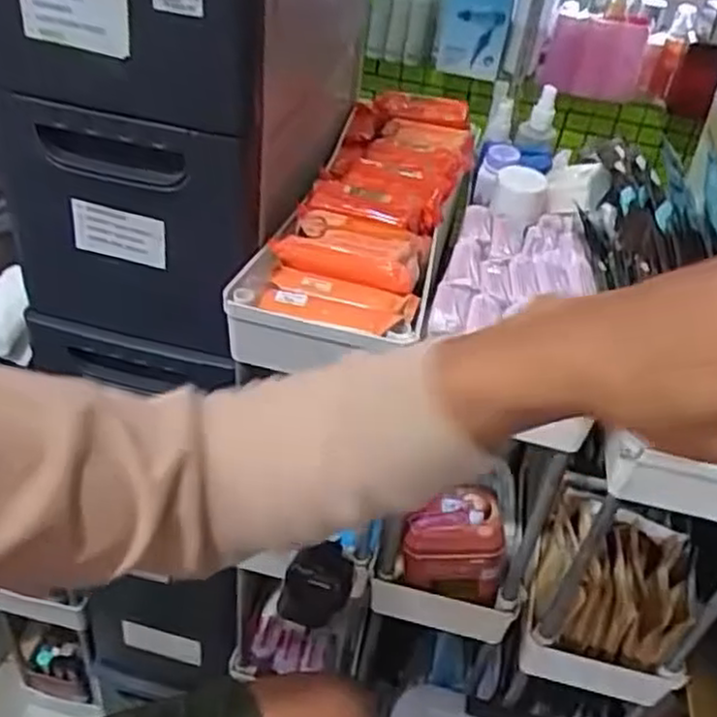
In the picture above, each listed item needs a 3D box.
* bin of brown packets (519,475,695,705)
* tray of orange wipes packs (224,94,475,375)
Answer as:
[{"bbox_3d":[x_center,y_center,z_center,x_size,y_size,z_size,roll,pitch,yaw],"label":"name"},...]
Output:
[{"bbox_3d":[0.231,0.203,0.669,0.132,0.142,0.135,18,40,13],"label":"bin of brown packets"},{"bbox_3d":[0.016,-0.131,0.649,0.133,0.066,0.405,13,39,7],"label":"tray of orange wipes packs"}]

